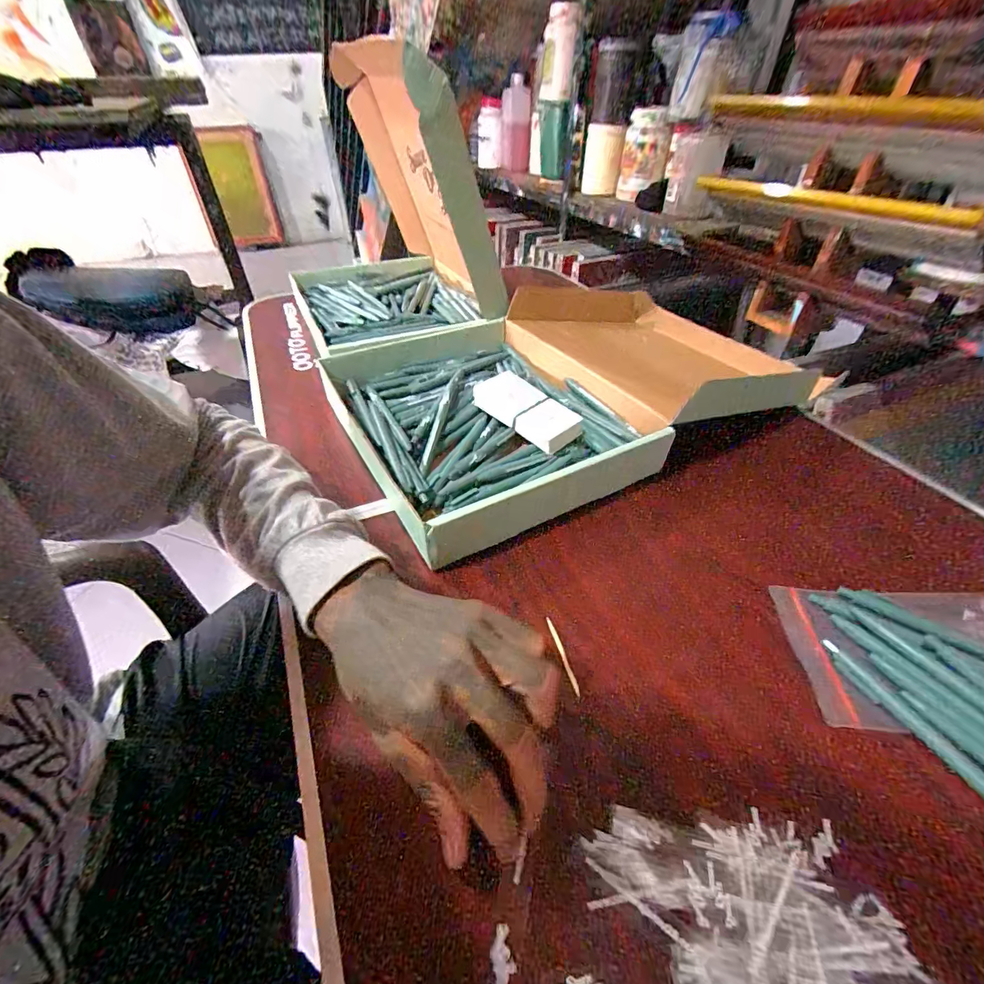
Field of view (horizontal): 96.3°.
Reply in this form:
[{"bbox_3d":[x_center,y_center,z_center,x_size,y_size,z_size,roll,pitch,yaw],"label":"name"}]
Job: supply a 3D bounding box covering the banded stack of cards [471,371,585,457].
[{"bbox_3d":[0.033,-0.086,0.463,0.050,0.024,0.124,-31,51,-28],"label":"banded stack of cards"}]

